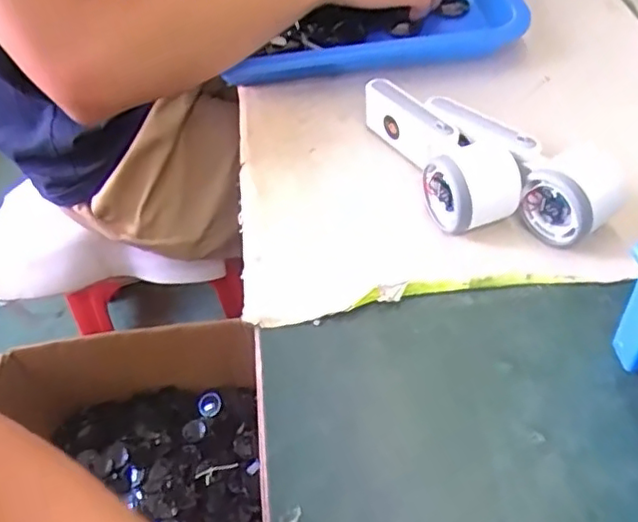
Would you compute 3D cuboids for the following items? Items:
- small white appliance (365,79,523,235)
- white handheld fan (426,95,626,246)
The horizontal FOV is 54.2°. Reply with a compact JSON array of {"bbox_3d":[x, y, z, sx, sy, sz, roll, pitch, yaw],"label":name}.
[{"bbox_3d":[0.095,-0.092,0.493,0.060,0.046,0.164,-20,52,-11],"label":"small white appliance"},{"bbox_3d":[0.156,-0.082,0.482,0.068,0.050,0.162,-31,55,-19],"label":"white handheld fan"}]

